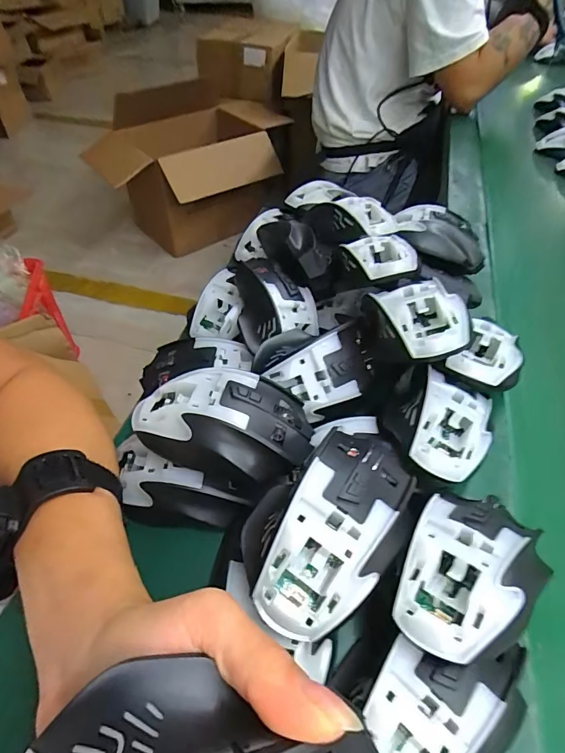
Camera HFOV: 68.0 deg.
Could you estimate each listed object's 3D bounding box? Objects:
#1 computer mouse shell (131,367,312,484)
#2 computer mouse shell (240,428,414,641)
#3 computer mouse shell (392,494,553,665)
[{"bbox_3d":[-0.040,0.030,0.279,0.116,0.045,0.073,14,49,9],"label":"computer mouse shell"},{"bbox_3d":[0.028,0.070,0.231,0.071,0.034,0.125,27,52,19],"label":"computer mouse shell"},{"bbox_3d":[0.095,0.102,0.219,0.066,0.026,0.085,33,54,24],"label":"computer mouse shell"}]

